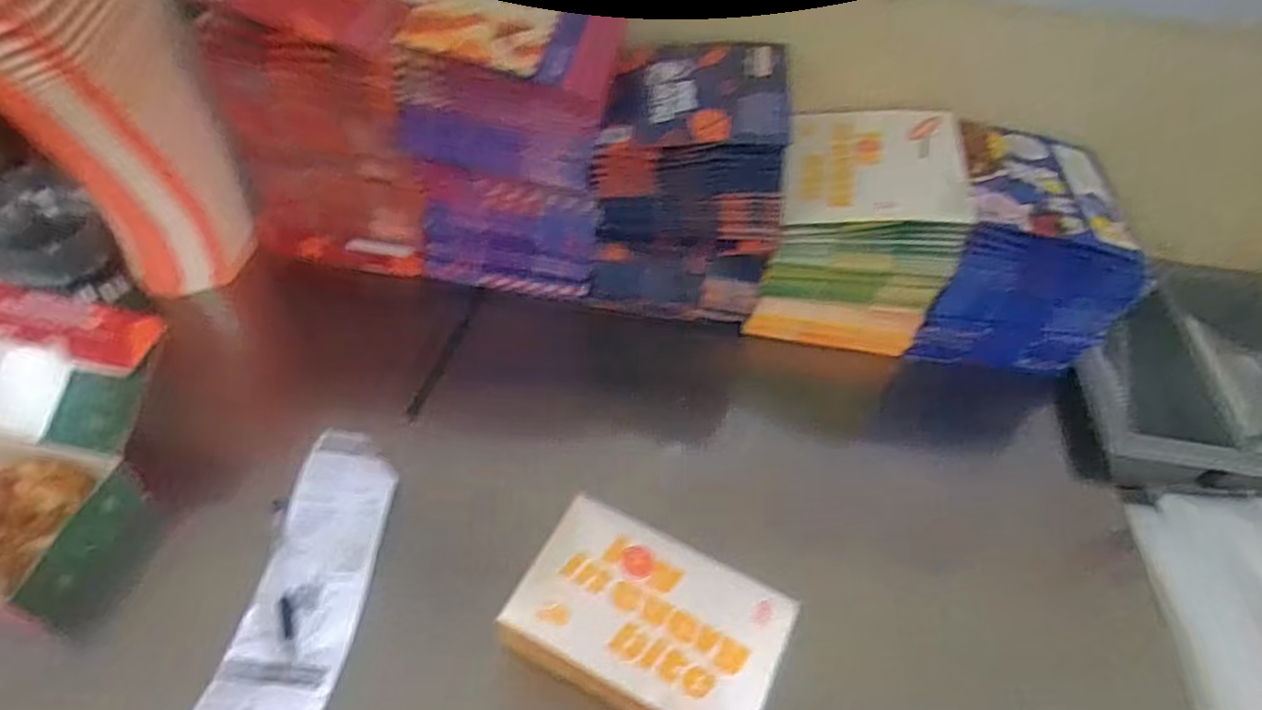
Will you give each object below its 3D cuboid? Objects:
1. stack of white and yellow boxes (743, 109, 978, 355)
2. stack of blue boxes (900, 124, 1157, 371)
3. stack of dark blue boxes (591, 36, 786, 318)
[{"bbox_3d":[0.223,-0.131,0.715,0.156,0.170,0.176,11,50,4],"label":"stack of white and yellow boxes"},{"bbox_3d":[0.378,-0.109,0.713,0.166,0.163,0.188,7,50,0],"label":"stack of blue boxes"},{"bbox_3d":[0.057,-0.172,0.698,0.164,0.207,0.164,8,50,1],"label":"stack of dark blue boxes"}]

